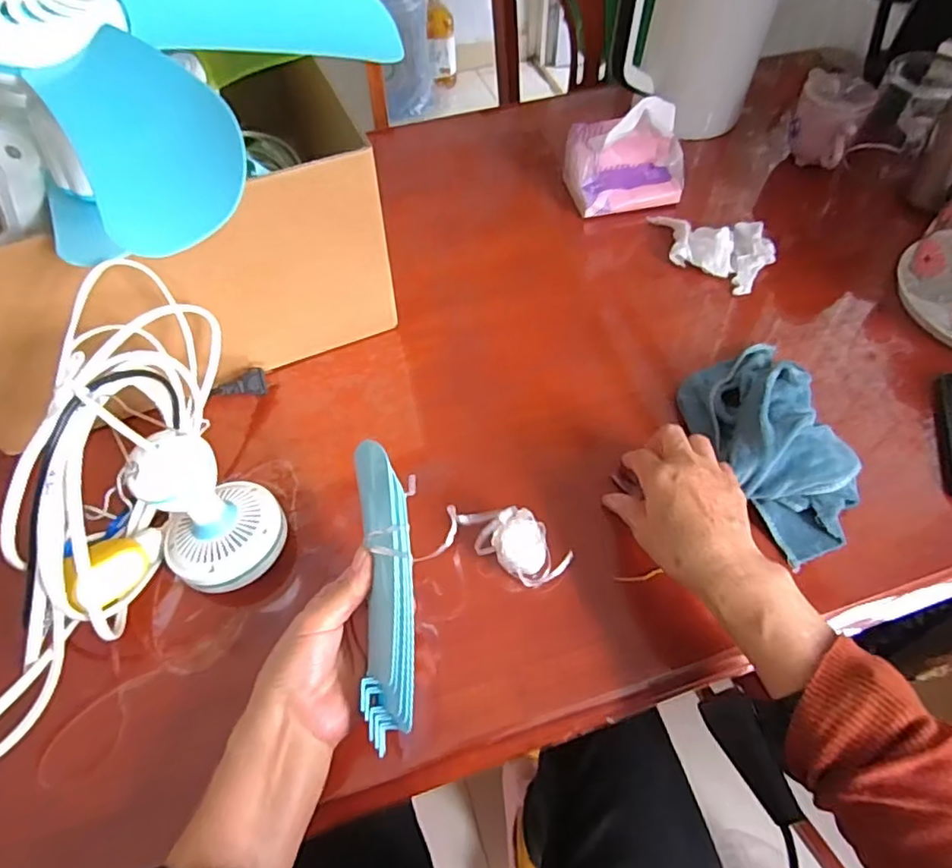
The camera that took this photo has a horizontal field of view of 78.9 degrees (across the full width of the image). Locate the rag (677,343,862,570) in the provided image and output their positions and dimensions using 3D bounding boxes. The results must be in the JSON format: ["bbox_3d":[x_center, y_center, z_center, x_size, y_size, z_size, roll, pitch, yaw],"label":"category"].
[{"bbox_3d":[0.243,-0.003,0.480,0.103,0.057,0.198,-8,56,-4],"label":"rag"}]

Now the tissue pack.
[{"bbox_3d":[0.176,-0.326,0.672,0.131,0.094,0.085,-8,56,-4],"label":"tissue pack"}]

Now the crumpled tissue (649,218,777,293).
[{"bbox_3d":[0.258,-0.218,0.639,0.135,0.033,0.088,32,62,21],"label":"crumpled tissue"}]

